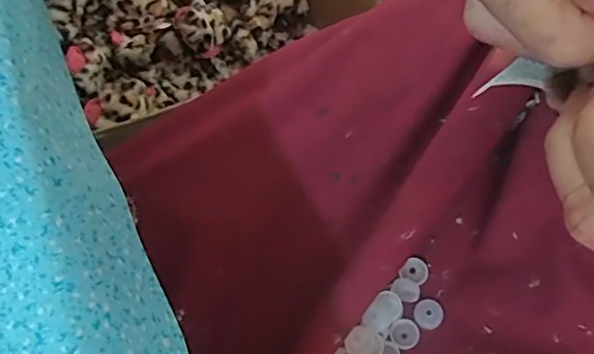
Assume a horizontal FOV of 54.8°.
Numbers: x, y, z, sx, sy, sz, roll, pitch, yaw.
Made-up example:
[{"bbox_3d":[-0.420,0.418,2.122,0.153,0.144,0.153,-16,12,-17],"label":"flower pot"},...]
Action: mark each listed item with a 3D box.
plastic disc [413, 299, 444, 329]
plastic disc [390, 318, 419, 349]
[{"bbox_3d":[0.077,0.081,0.337,0.016,0.004,0.016,0,74,-2],"label":"plastic disc"},{"bbox_3d":[0.063,0.092,0.336,0.015,0.006,0.017,24,74,5],"label":"plastic disc"}]

